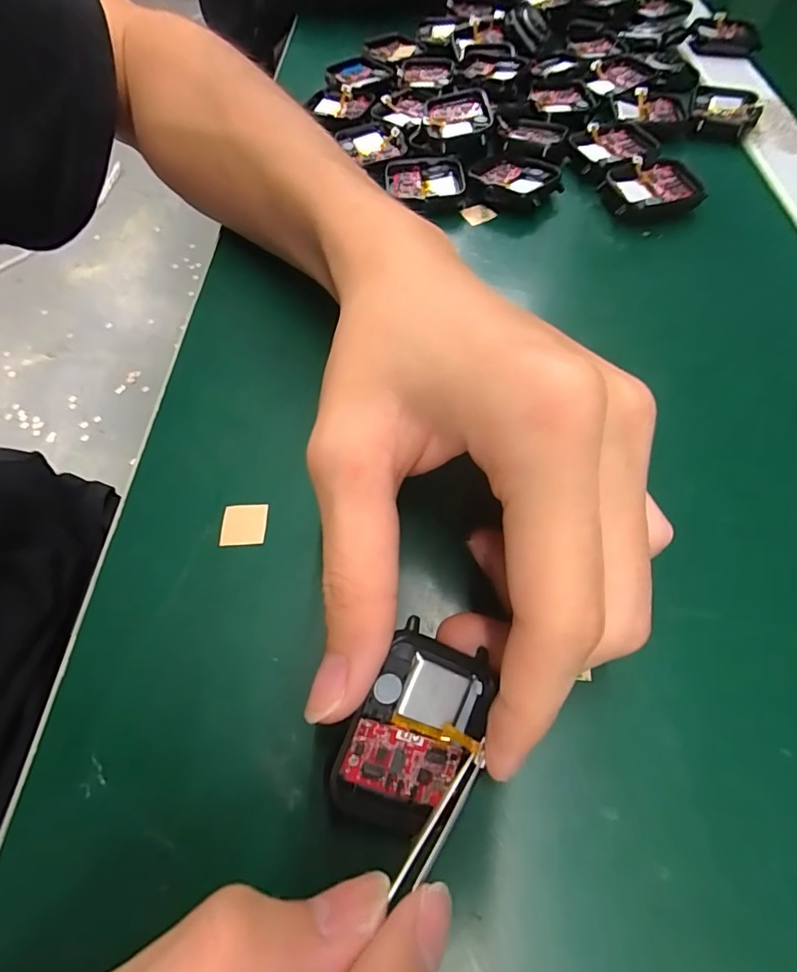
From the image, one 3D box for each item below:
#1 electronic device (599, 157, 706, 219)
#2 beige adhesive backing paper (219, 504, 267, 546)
[{"bbox_3d":[0.132,-0.155,0.238,0.047,0.006,0.037,-16,62,-8],"label":"electronic device"},{"bbox_3d":[-0.055,0.014,0.163,0.016,0.004,0.015,-2,61,0],"label":"beige adhesive backing paper"}]

